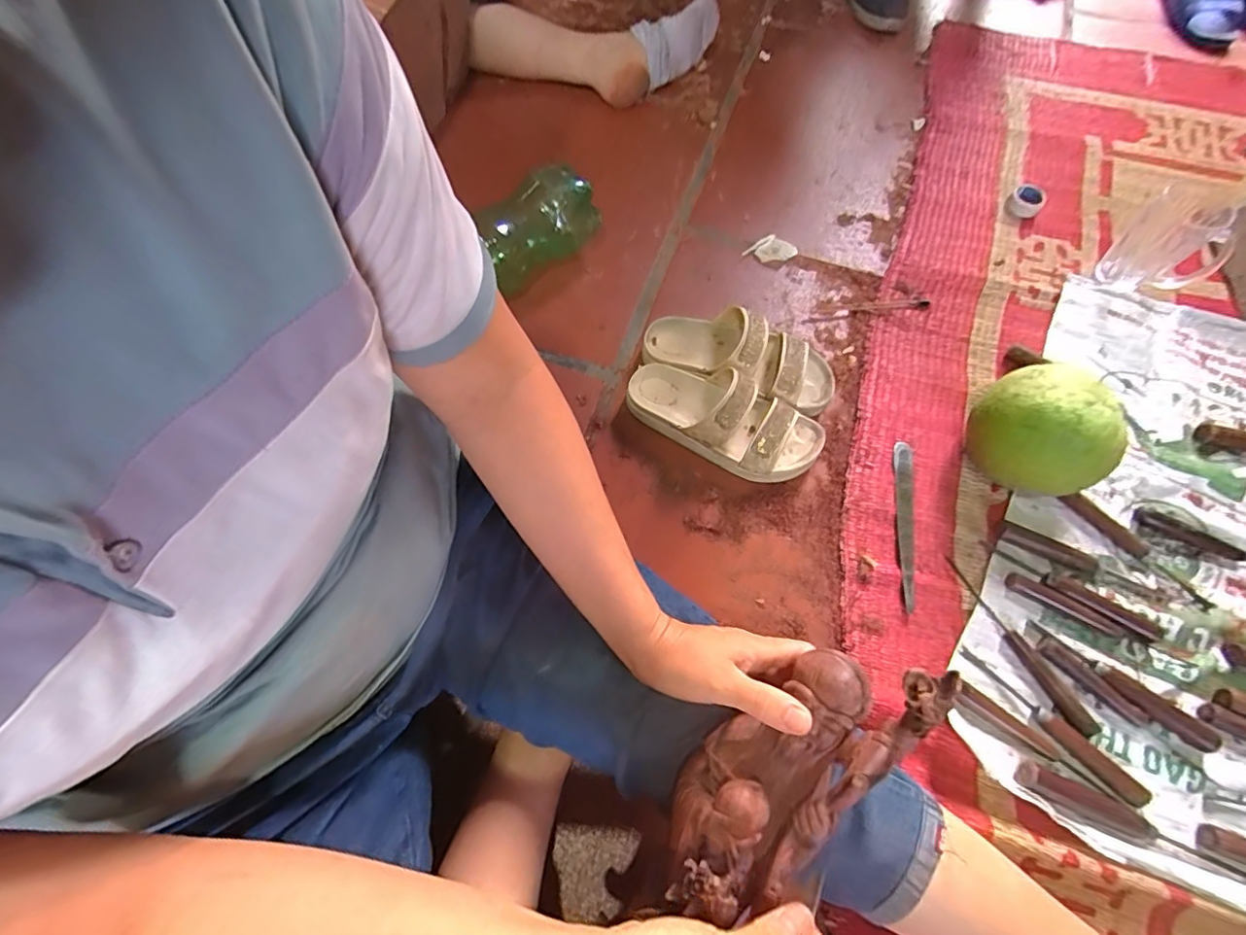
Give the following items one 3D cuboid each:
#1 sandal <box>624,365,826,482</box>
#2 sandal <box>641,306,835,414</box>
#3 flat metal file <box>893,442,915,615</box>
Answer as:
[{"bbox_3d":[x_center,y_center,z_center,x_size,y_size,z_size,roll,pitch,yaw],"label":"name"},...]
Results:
[{"bbox_3d":[0.114,-0.061,0.620,0.221,0.077,0.090,26,69,11],"label":"sandal"},{"bbox_3d":[0.141,-0.137,0.648,0.228,0.076,0.093,21,69,9],"label":"sandal"},{"bbox_3d":[0.315,0.061,0.605,0.018,0.011,0.193,8,67,4],"label":"flat metal file"}]

